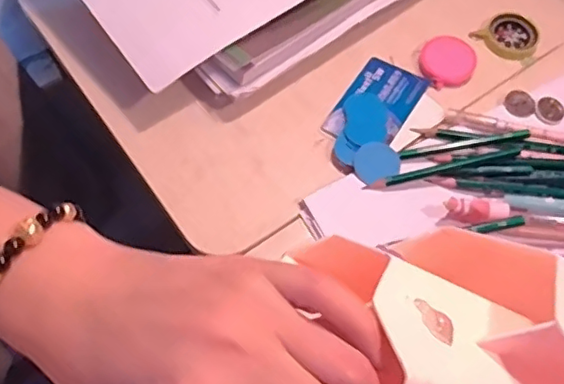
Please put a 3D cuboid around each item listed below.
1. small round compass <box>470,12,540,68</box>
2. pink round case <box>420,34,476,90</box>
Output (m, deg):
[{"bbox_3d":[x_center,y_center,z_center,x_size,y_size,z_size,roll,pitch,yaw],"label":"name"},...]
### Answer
[{"bbox_3d":[0.195,-0.134,0.503,0.054,0.012,0.040,31,66,13],"label":"small round compass"},{"bbox_3d":[0.138,-0.108,0.486,0.042,0.011,0.046,1,62,-2],"label":"pink round case"}]

